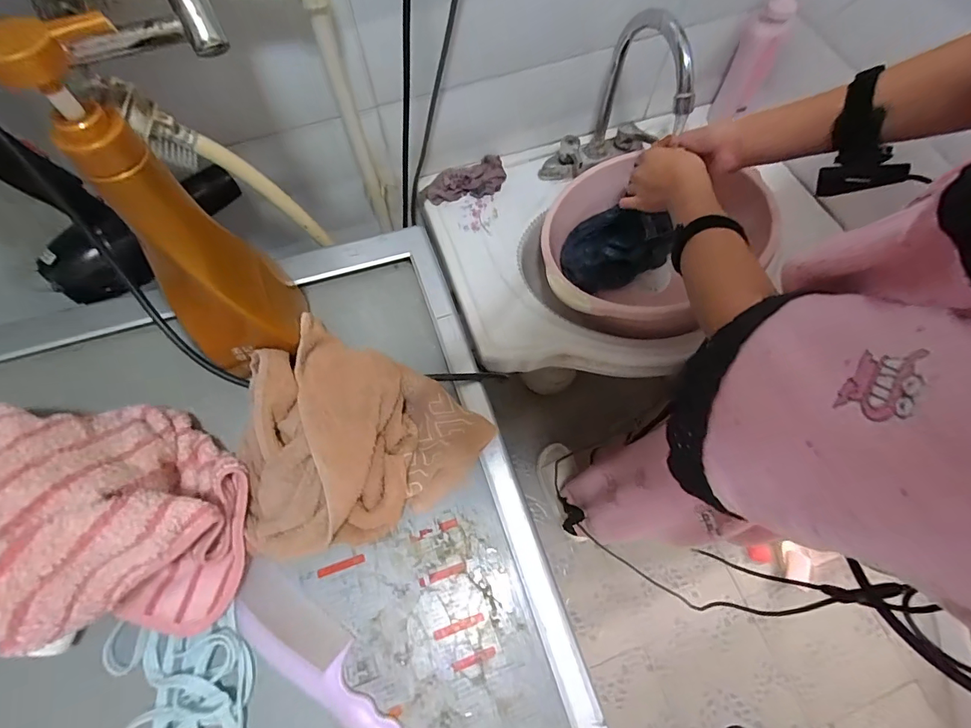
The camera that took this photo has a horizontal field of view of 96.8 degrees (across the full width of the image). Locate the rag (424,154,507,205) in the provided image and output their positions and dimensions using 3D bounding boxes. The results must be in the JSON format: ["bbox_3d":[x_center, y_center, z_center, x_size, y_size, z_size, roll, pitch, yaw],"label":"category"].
[{"bbox_3d":[-0.029,-0.298,0.710,0.136,0.031,0.067,-30,71,-12],"label":"rag"}]

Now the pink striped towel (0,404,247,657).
[{"bbox_3d":[-0.296,0.091,0.319,0.235,0.125,0.140,32,71,12],"label":"pink striped towel"}]

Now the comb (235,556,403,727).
[{"bbox_3d":[-0.124,0.237,0.337,0.200,0.010,0.049,36,72,13],"label":"comb"}]

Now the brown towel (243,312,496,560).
[{"bbox_3d":[-0.132,0.064,0.381,0.207,0.065,0.193,36,72,13],"label":"brown towel"}]

